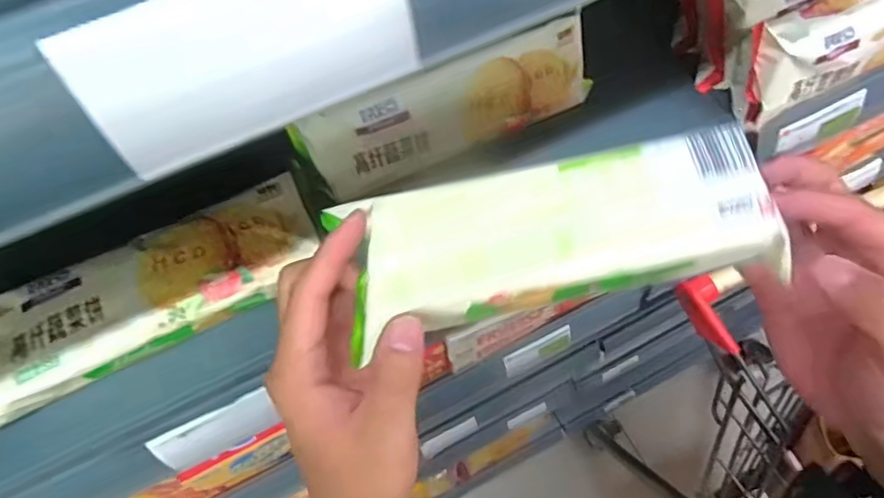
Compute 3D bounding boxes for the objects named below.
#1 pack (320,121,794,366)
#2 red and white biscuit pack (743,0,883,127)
[{"bbox_3d":[0.049,-0.006,0.263,0.185,0.038,0.062,-11,87,-2],"label":"pack"},{"bbox_3d":[0.290,-0.158,0.386,0.201,0.052,0.051,-25,66,-9],"label":"red and white biscuit pack"}]

